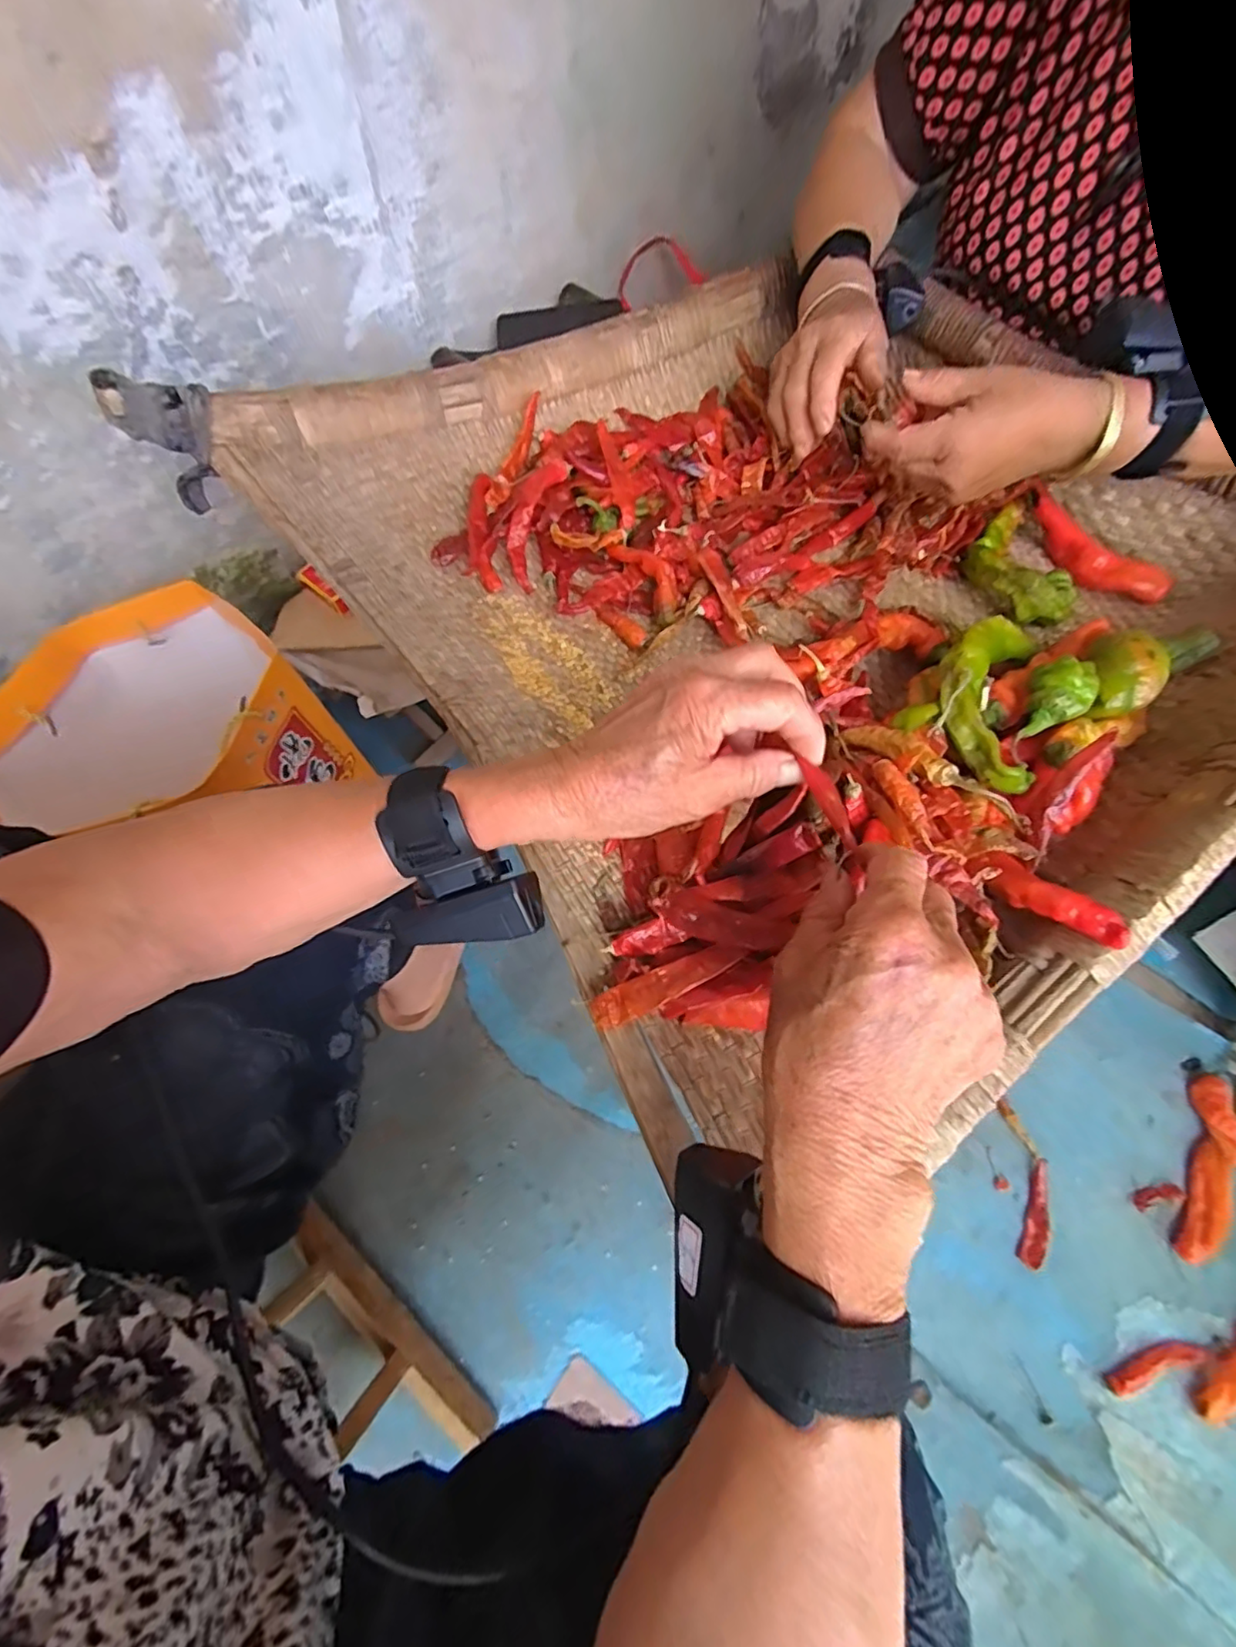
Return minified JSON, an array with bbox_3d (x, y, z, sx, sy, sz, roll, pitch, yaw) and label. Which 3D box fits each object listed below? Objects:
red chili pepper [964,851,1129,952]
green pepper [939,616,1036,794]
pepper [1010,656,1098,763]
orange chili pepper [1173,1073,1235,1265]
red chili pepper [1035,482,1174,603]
[{"bbox_3d":[0.218,0.038,0.302,0.018,0.018,0.071,-33,42,-15],"label":"red chili pepper"},{"bbox_3d":[0.226,-0.081,0.363,0.057,0.026,0.125,17,66,8],"label":"green pepper"},{"bbox_3d":[0.251,-0.069,0.350,0.054,0.033,0.034,-40,71,-17],"label":"pepper"},{"bbox_3d":[0.636,0.369,0.638,0.041,0.028,0.191,25,67,11],"label":"orange chili pepper"},{"bbox_3d":[0.388,-0.223,0.492,0.030,0.031,0.127,-35,70,-15],"label":"red chili pepper"}]

